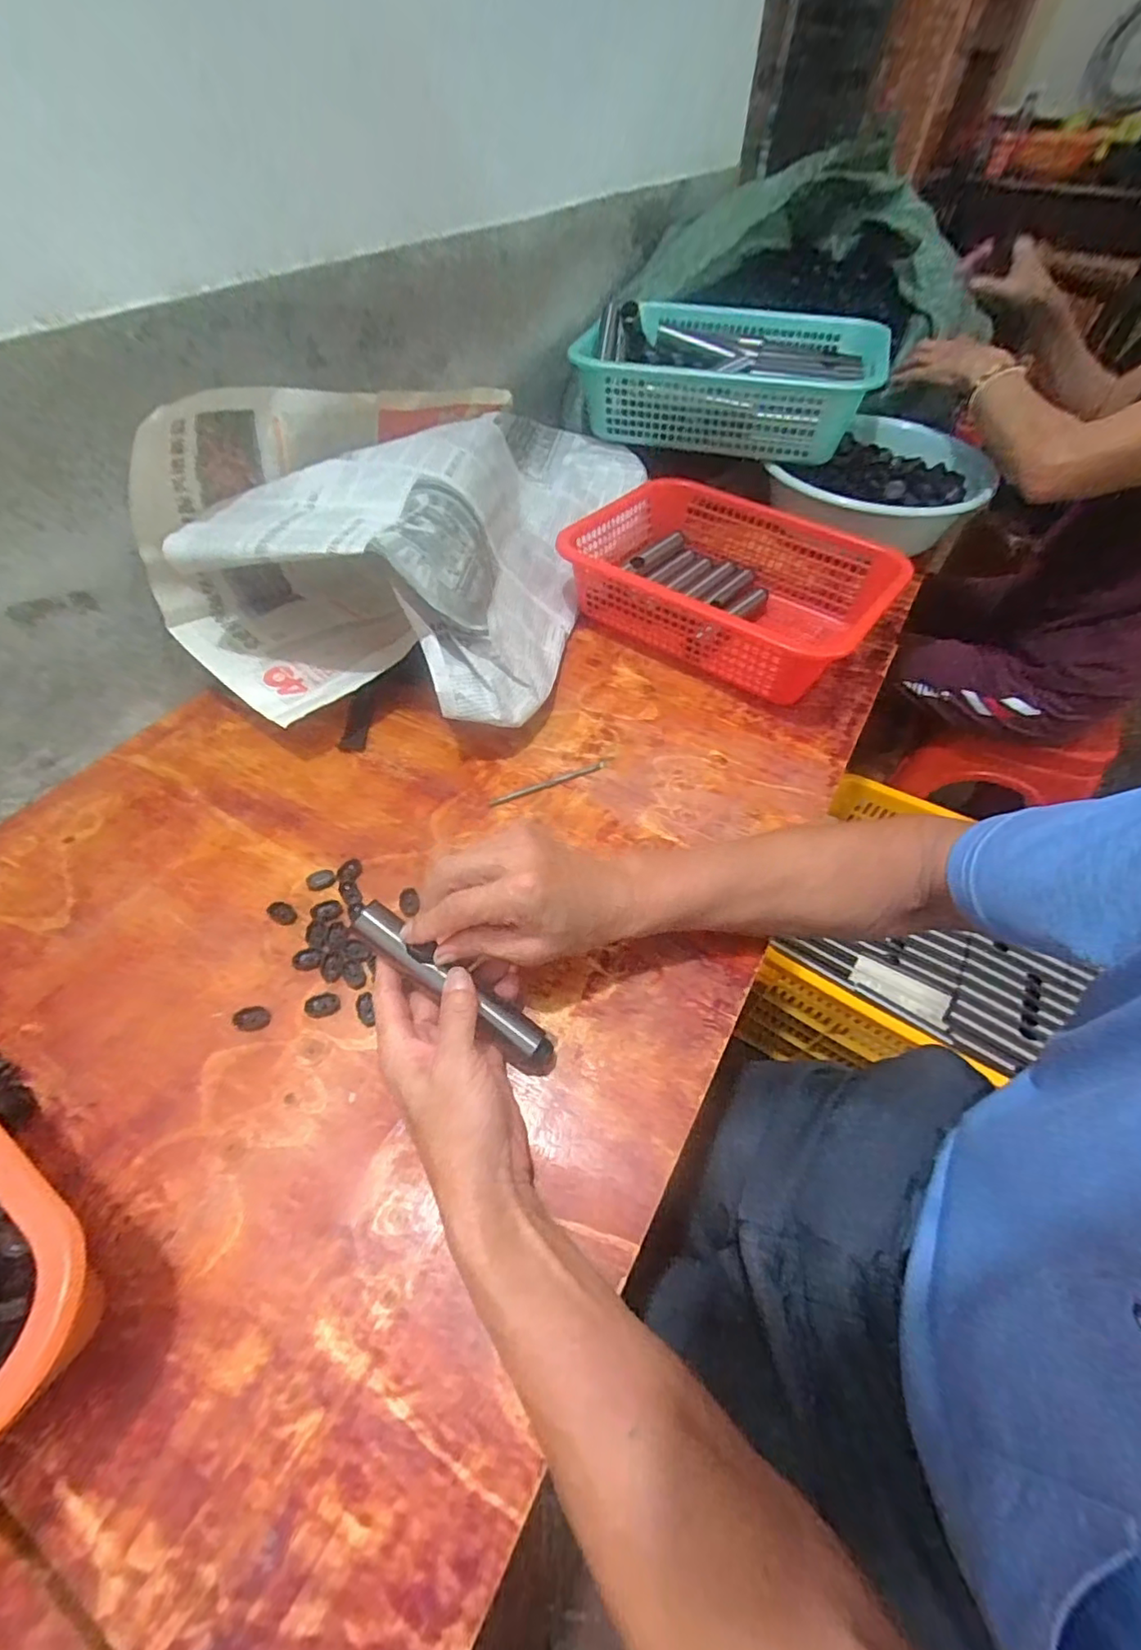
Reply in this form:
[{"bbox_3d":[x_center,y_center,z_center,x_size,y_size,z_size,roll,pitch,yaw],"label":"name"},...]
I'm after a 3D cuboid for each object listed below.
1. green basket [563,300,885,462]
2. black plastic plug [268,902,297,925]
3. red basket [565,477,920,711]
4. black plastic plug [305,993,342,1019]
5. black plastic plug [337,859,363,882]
[{"bbox_3d":[0.208,-0.578,0.764,0.370,0.111,0.196,13,53,8],"label":"green basket"},{"bbox_3d":[-0.220,0.066,0.445,0.025,0.005,0.015,26,55,18],"label":"black plastic plug"},{"bbox_3d":[0.176,-0.271,0.677,0.335,0.112,0.237,30,56,21],"label":"red basket"},{"bbox_3d":[-0.172,0.124,0.405,0.023,0.004,0.016,-10,52,-10],"label":"black plastic plug"},{"bbox_3d":[-0.179,0.037,0.473,0.018,0.006,0.021,10,51,6],"label":"black plastic plug"}]

